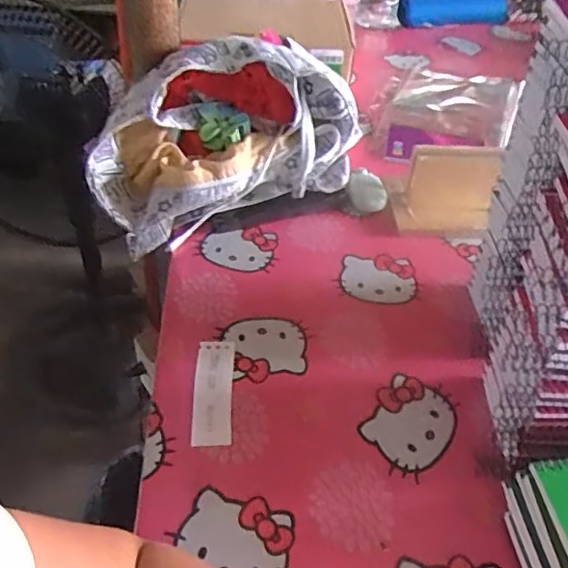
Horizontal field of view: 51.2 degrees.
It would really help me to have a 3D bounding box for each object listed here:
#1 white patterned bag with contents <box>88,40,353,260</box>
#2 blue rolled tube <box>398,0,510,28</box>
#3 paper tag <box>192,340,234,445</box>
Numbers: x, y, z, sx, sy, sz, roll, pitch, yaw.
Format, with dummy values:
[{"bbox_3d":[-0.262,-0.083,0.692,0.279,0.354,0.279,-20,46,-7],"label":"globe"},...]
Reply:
[{"bbox_3d":[-0.050,-0.173,0.674,0.339,0.144,0.153,-19,49,-21],"label":"white patterned bag with contents"},{"bbox_3d":[0.322,-0.535,1.143,0.224,0.051,0.053,-13,47,-18],"label":"blue rolled tube"},{"bbox_3d":[-0.061,0.090,0.507,0.033,0.004,0.104,0,45,-4],"label":"paper tag"}]

